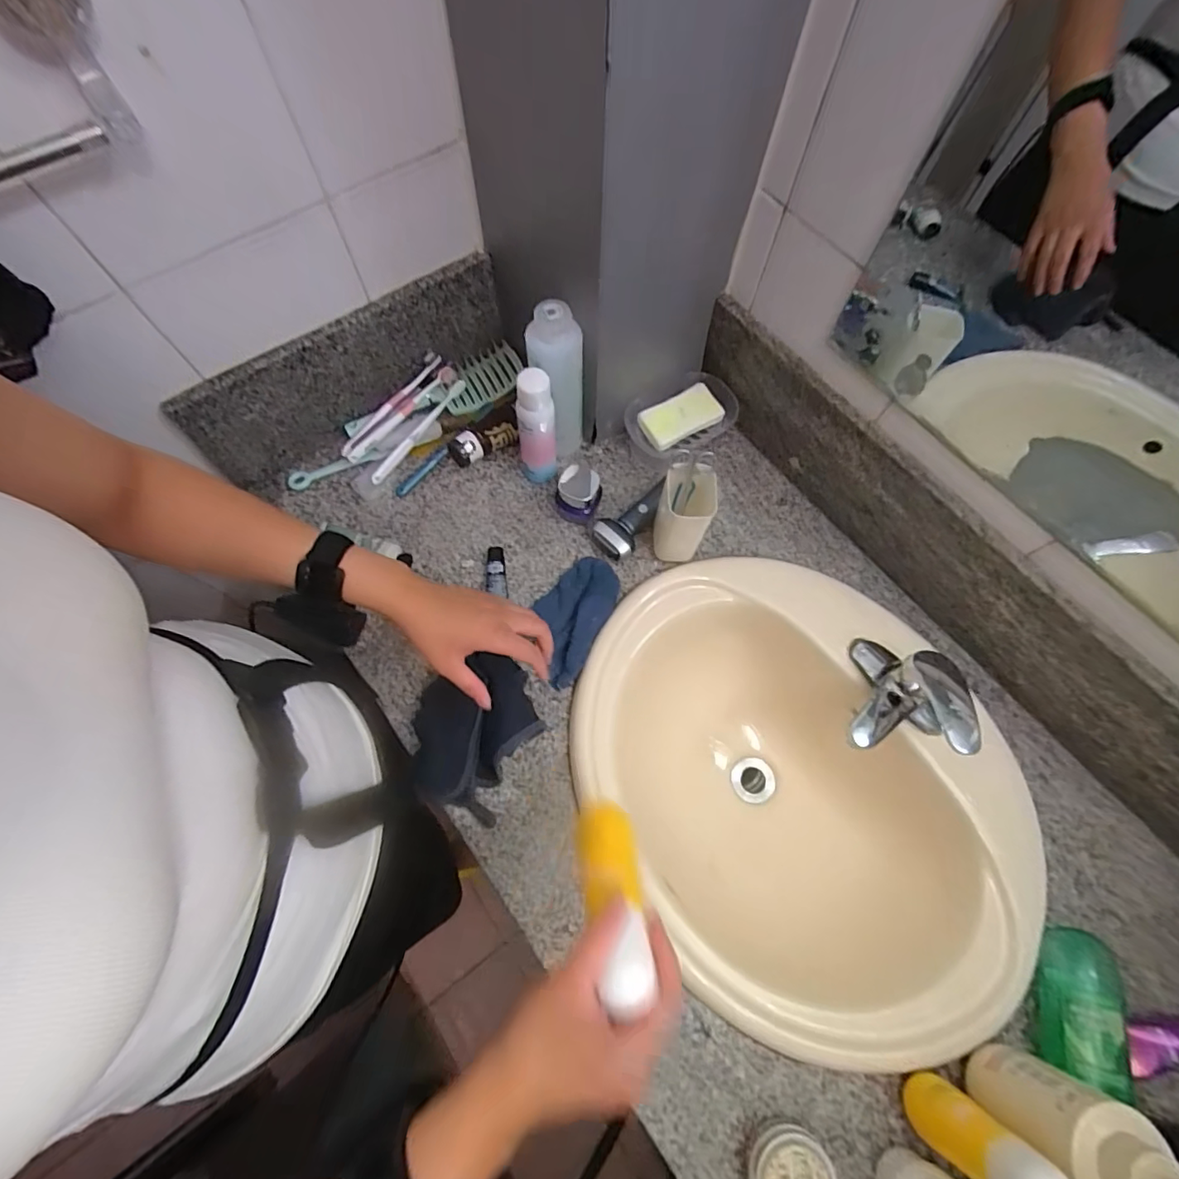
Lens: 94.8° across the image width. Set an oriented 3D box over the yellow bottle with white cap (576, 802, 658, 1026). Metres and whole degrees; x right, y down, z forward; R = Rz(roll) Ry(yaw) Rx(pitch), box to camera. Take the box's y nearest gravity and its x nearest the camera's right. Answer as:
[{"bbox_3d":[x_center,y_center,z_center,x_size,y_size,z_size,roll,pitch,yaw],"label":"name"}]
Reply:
[{"bbox_3d":[0.017,0.212,0.376,0.040,0.032,0.136,-7,26,-4],"label":"yellow bottle with white cap"}]

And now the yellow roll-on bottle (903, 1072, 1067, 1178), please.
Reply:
[{"bbox_3d":[0.301,0.435,0.426,0.034,0.149,0.044,40,73,13],"label":"yellow roll-on bottle"}]

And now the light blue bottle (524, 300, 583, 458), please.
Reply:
[{"bbox_3d":[-0.043,-0.239,0.650,0.054,0.212,0.054,-42,75,-16],"label":"light blue bottle"}]

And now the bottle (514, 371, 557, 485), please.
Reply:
[{"bbox_3d":[-0.064,-0.185,0.660,0.045,0.176,0.049,-7,69,-4],"label":"bottle"}]

